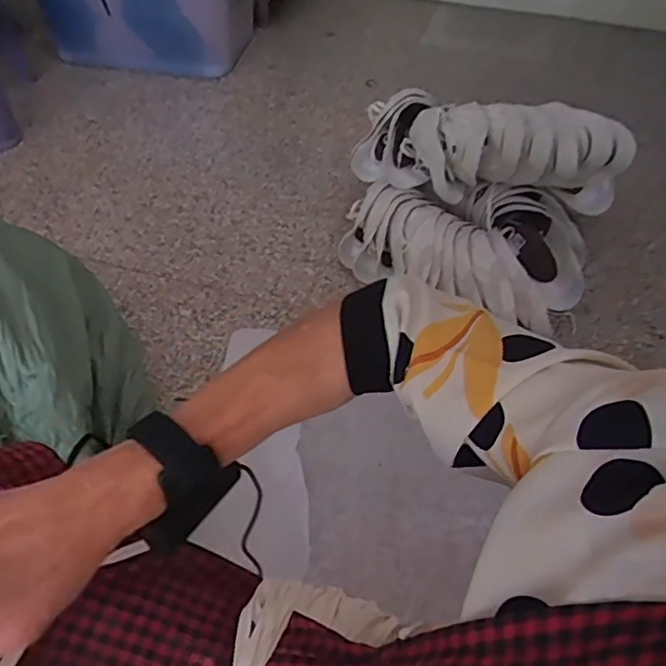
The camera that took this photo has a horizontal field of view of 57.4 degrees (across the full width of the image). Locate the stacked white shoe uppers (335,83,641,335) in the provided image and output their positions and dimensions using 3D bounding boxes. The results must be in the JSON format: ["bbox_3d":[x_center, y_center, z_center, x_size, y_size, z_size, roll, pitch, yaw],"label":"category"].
[{"bbox_3d":[0.266,-0.264,1.182,0.492,0.294,0.365,21,50,16],"label":"stacked white shoe uppers"}]

